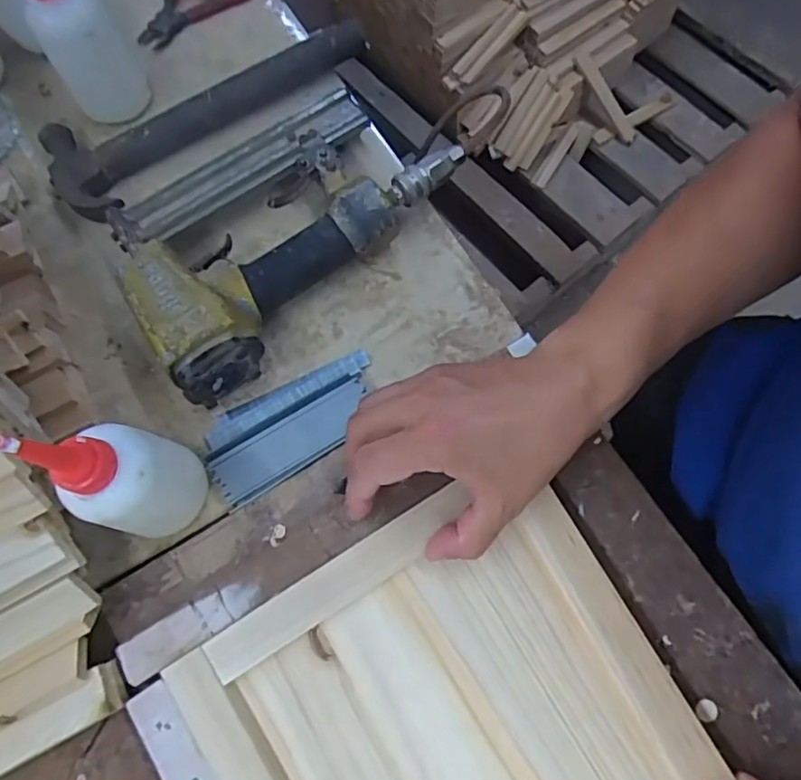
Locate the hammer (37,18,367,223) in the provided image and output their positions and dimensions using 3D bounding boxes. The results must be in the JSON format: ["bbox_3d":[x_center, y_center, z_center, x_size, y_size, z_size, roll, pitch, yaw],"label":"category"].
[{"bbox_3d":[-0.157,-0.237,0.480,0.272,0.026,0.088,-34,72,-10],"label":"hammer"}]

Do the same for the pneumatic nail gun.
[{"bbox_3d":[-0.104,-0.133,0.443,0.172,0.058,0.258,41,76,15],"label":"pneumatic nail gun"}]

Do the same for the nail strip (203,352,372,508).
[{"bbox_3d":[-0.073,0.022,0.413,0.124,0.013,0.064,-26,71,-8],"label":"nail strip"}]

